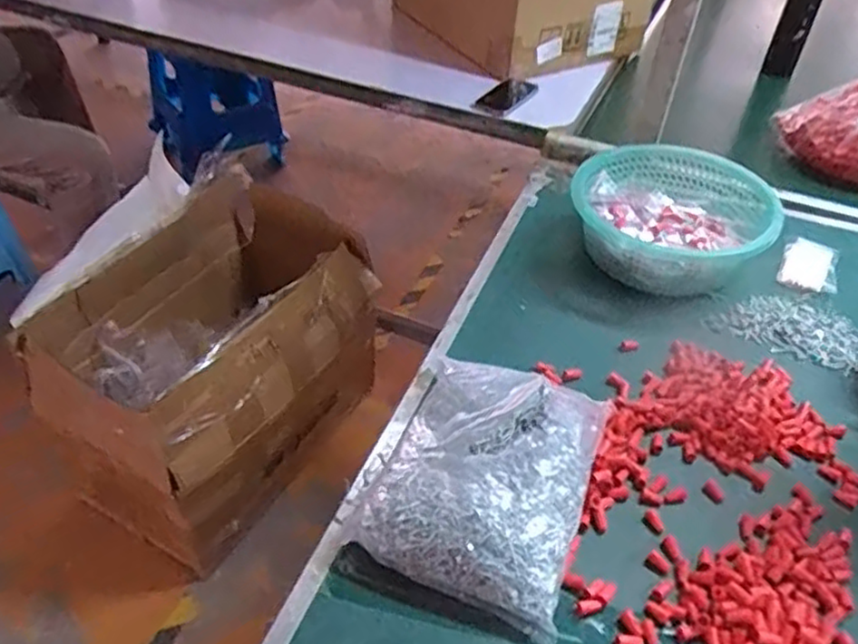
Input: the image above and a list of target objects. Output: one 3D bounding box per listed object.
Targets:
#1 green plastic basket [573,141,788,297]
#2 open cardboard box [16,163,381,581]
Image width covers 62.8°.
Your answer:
[{"bbox_3d":[0.346,-0.147,1.021,0.266,0.099,0.259,2,43,-2],"label":"green plastic basket"},{"bbox_3d":[-0.435,0.070,1.512,0.449,0.484,0.714,25,47,21],"label":"open cardboard box"}]

